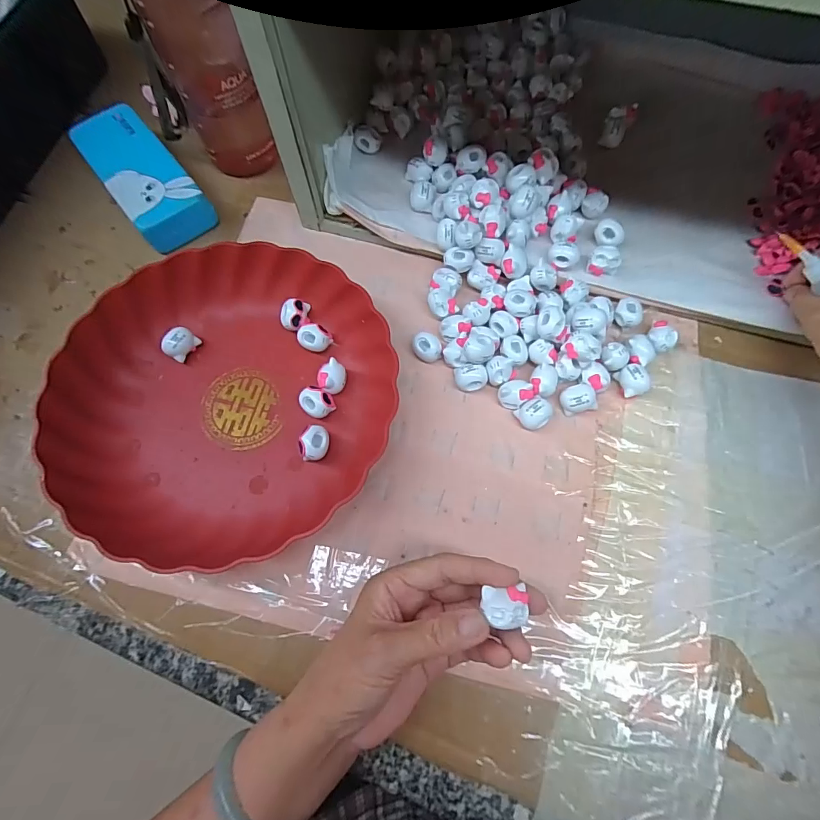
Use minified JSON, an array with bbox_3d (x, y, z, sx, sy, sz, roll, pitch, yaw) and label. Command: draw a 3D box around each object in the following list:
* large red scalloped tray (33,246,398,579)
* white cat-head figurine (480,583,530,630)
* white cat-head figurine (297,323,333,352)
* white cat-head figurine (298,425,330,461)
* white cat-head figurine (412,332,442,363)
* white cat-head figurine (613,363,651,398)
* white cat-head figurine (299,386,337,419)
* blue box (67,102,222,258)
[{"bbox_3d":[-0.141,-0.019,0.331,0.244,0.040,0.242,-41,74,-13],"label":"large red scalloped tray"},{"bbox_3d":[0.052,0.106,0.235,0.025,0.007,0.021,0,72,2],"label":"white cat-head figurine"},{"bbox_3d":[-0.079,-0.060,0.357,0.026,0.017,0.019,21,71,9],"label":"white cat-head figurine"},{"bbox_3d":[-0.072,0.025,0.325,0.018,0.019,0.025,12,70,5],"label":"white cat-head figurine"},{"bbox_3d":[0.014,-0.050,0.357,0.023,0.020,0.021,1,69,1],"label":"white cat-head figurine"},{"bbox_3d":[0.175,-0.023,0.341,0.017,0.020,0.024,-12,70,-4],"label":"white cat-head figurine"},{"bbox_3d":[-0.072,-0.005,0.337,0.025,0.018,0.022,40,75,14],"label":"white cat-head figurine"},{"bbox_3d":[-0.254,-0.222,0.417,0.067,0.040,0.170,-38,73,-12],"label":"blue box"}]

